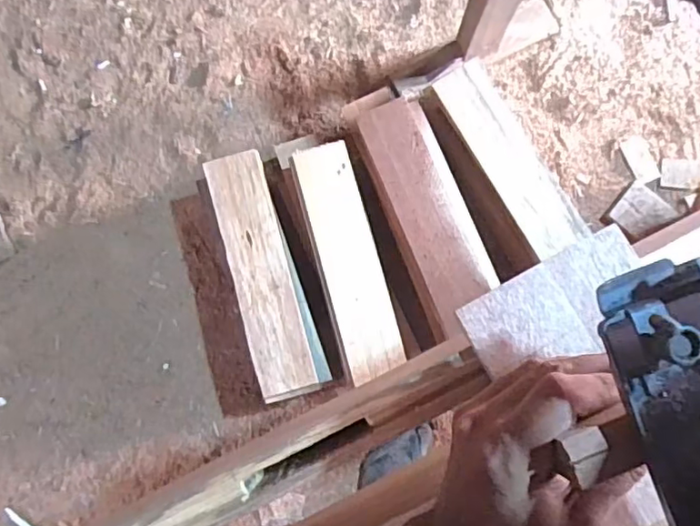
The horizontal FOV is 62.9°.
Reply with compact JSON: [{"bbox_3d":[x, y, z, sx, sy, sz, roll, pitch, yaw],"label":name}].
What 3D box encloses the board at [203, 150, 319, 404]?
[{"bbox_3d":[-0.173,0.025,1.125,0.112,0.023,0.482,-14,87,-7],"label":"board"}]

